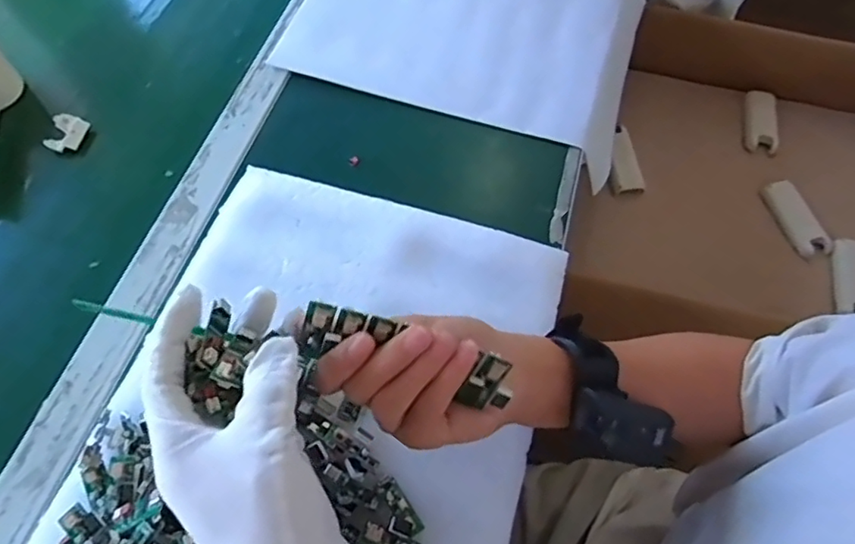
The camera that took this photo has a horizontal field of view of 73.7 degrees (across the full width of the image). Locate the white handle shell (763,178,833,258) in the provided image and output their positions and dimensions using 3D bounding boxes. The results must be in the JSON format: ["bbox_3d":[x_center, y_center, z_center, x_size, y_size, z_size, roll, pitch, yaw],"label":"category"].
[{"bbox_3d":[0.459,-0.068,0.710,0.039,0.015,0.105,-13,62,-9],"label":"white handle shell"}]

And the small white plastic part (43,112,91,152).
[{"bbox_3d":[-0.332,-0.129,0.526,0.029,0.008,0.043,8,61,2],"label":"small white plastic part"}]

